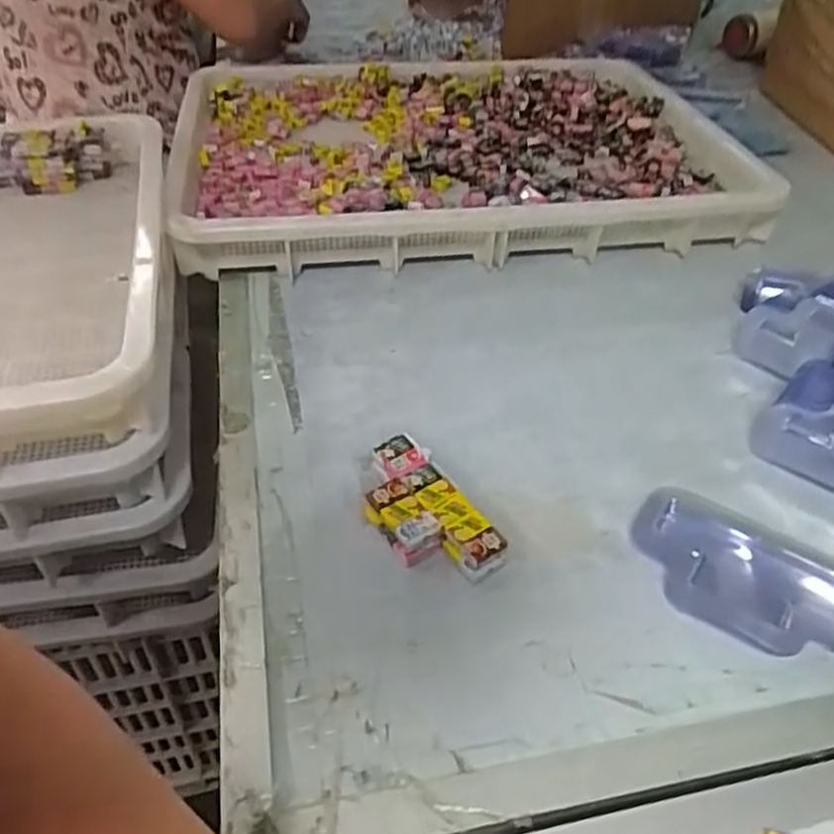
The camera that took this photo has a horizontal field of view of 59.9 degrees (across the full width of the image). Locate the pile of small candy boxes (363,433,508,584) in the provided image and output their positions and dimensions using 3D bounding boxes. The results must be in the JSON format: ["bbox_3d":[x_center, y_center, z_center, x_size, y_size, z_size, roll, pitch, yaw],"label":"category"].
[{"bbox_3d":[0.002,0.060,0.463,0.055,0.022,0.112,-21,47,-23],"label":"pile of small candy boxes"}]

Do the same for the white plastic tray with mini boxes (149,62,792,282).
[{"bbox_3d":[0.043,-0.320,0.862,0.610,0.064,0.464,-7,43,-10],"label":"white plastic tray with mini boxes"}]

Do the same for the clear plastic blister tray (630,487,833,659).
[{"bbox_3d":[0.199,0.094,0.434,0.139,0.020,0.086,24,46,23],"label":"clear plastic blister tray"}]

